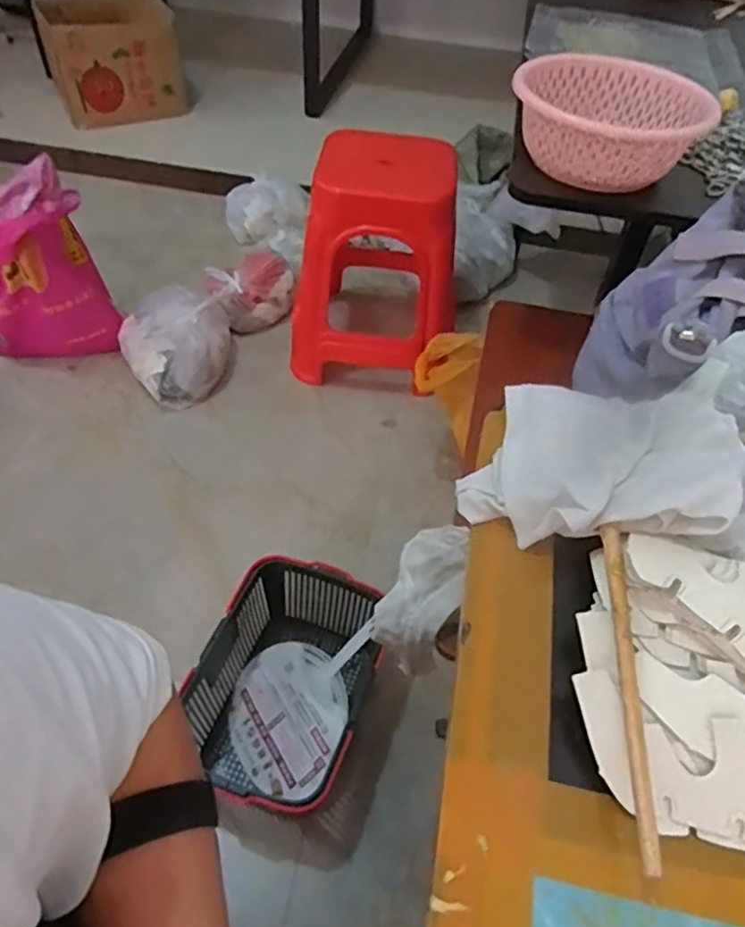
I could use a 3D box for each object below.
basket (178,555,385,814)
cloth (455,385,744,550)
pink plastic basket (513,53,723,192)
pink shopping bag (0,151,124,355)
[{"bbox_3d":[-0.133,0.355,0.993,0.266,0.198,0.345,21,52,14],"label":"basket"},{"bbox_3d":[0.155,0.002,0.417,0.166,0.036,0.133,7,47,32],"label":"cloth"},{"bbox_3d":[0.280,-0.415,0.751,0.205,0.068,0.199,2,50,-2],"label":"pink plastic basket"},{"bbox_3d":[-0.753,-0.433,1.372,0.299,0.414,0.191,-13,52,-14],"label":"pink shopping bag"}]

